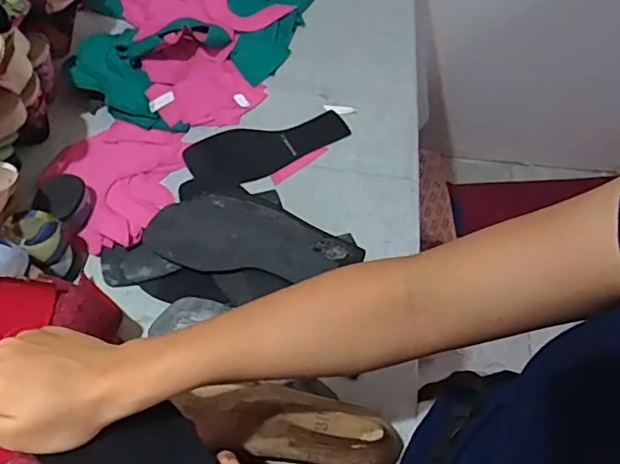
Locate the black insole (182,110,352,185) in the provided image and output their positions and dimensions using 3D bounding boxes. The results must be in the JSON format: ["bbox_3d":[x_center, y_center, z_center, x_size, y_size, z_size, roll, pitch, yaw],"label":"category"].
[{"bbox_3d":[-0.050,-0.104,0.710,0.201,0.006,0.075,-15,63,-11],"label":"black insole"}]

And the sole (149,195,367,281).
[{"bbox_3d":[-0.061,0.004,0.636,0.229,0.016,0.093,6,61,1],"label":"sole"}]

